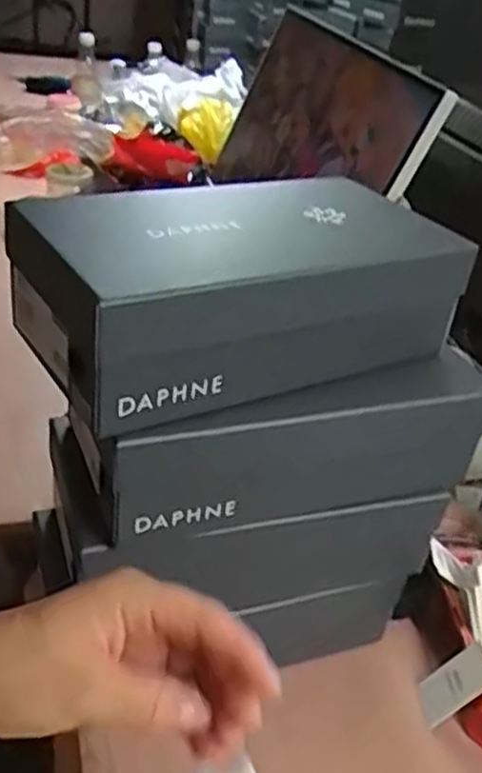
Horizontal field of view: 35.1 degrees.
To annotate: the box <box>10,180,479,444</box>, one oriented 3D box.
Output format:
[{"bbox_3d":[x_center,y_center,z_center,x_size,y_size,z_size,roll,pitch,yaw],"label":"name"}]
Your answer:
[{"bbox_3d":[0.001,-0.077,0.563,0.307,0.103,0.166,-13,37,-28],"label":"box"}]

